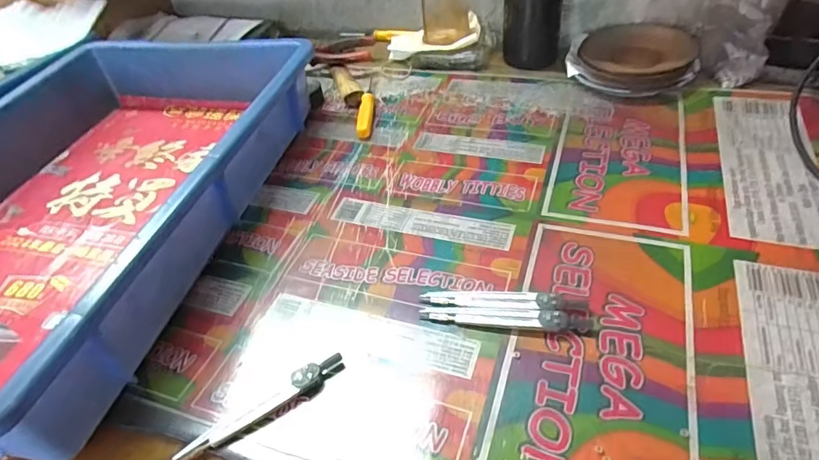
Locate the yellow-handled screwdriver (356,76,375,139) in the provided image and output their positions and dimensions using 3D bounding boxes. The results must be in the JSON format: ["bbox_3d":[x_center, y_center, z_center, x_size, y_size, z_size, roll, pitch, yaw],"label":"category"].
[{"bbox_3d":[-0.047,-0.142,0.559,0.016,0.013,0.128,-4,44,3],"label":"yellow-handled screwdriver"}]

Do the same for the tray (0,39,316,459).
[{"bbox_3d":[-0.289,-0.038,0.437,0.307,0.085,0.435,5,45,13],"label":"tray"}]

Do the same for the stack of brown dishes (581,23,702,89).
[{"bbox_3d":[0.253,-0.192,0.558,0.117,0.032,0.129,15,48,22],"label":"stack of brown dishes"}]

